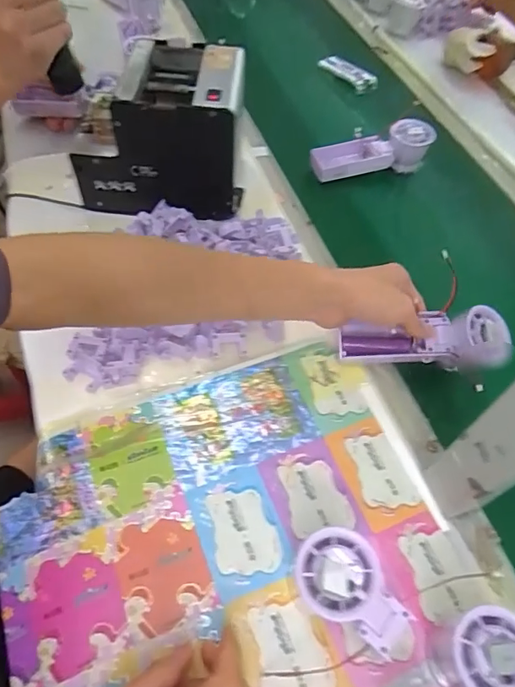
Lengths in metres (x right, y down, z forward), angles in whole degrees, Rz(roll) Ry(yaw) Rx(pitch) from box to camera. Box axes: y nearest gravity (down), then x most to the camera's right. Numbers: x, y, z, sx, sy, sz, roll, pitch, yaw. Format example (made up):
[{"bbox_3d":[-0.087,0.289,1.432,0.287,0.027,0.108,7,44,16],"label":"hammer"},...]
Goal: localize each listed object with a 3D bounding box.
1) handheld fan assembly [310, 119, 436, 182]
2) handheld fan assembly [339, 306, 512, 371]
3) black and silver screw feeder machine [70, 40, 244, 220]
[{"bbox_3d":[0.163,-0.268,0.704,0.172,0.053,0.056,-13,59,2],"label":"handheld fan assembly"},{"bbox_3d":[0.162,0.000,0.470,0.167,0.029,0.053,-3,58,-2],"label":"handheld fan assembly"},{"bbox_3d":[-0.117,-0.250,0.570,0.181,0.139,0.149,-2,56,-8],"label":"black and silver screw feeder machine"}]

